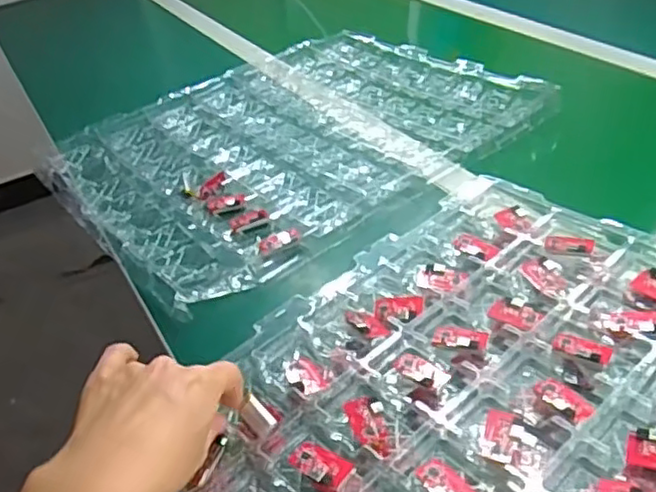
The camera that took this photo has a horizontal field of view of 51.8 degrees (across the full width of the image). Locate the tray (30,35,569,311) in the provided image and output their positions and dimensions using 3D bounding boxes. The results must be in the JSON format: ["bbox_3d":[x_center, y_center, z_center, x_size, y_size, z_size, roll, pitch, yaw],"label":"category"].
[{"bbox_3d":[-0.040,-0.128,0.761,0.479,0.020,0.367,-30,42,-26],"label":"tray"}]

